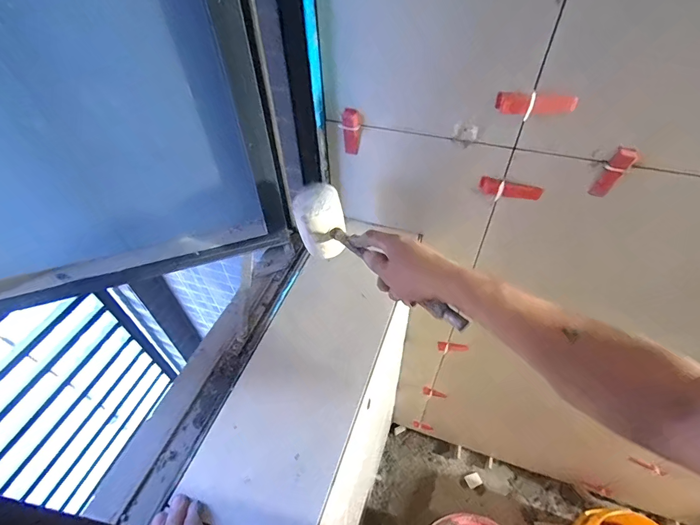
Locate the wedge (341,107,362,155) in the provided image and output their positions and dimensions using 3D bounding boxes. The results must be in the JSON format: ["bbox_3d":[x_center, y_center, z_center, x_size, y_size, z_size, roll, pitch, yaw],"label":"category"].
[{"bbox_3d":[0.002,-0.199,0.569,0.028,0.075,0.018,4,49,5],"label":"wedge"}]

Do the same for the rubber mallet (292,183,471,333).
[{"bbox_3d":[0.034,0.005,0.492,0.068,0.094,0.277,-36,60,-26],"label":"rubber mallet"}]

